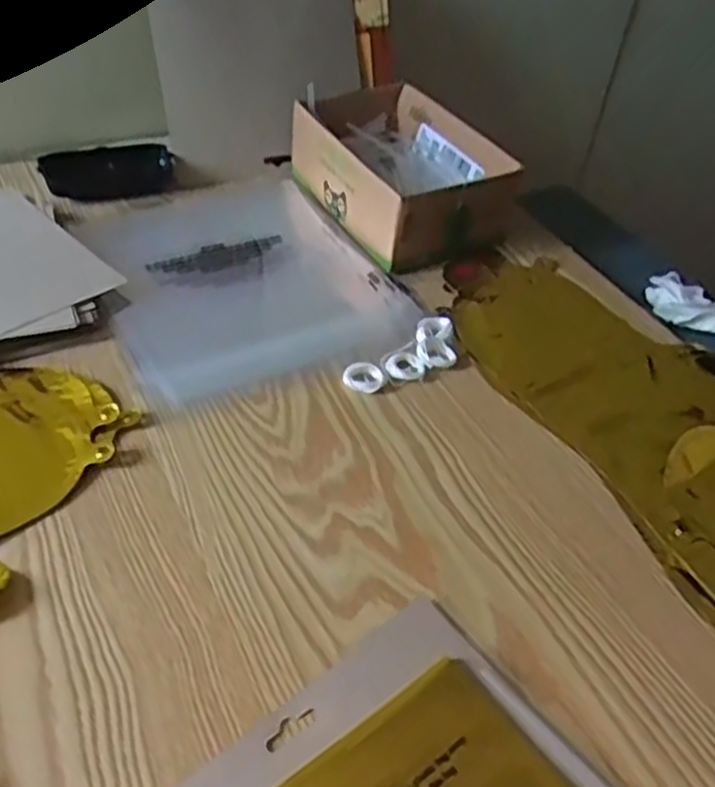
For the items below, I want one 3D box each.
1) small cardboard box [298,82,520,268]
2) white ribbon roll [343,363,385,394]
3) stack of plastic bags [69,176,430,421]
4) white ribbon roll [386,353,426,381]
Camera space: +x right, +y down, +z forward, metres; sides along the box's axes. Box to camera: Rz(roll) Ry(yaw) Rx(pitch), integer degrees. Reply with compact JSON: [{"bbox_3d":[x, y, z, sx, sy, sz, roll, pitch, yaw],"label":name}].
[{"bbox_3d":[0.036,-0.201,0.681,0.135,0.068,0.202,-19,49,-24],"label":"small cardboard box"},{"bbox_3d":[0.004,-0.010,0.525,0.027,0.008,0.023,9,43,3],"label":"white ribbon roll"},{"bbox_3d":[-0.099,-0.100,0.617,0.217,0.010,0.258,-20,49,-25],"label":"stack of plastic bags"},{"bbox_3d":[0.034,-0.018,0.537,0.025,0.004,0.026,3,43,-3],"label":"white ribbon roll"}]

